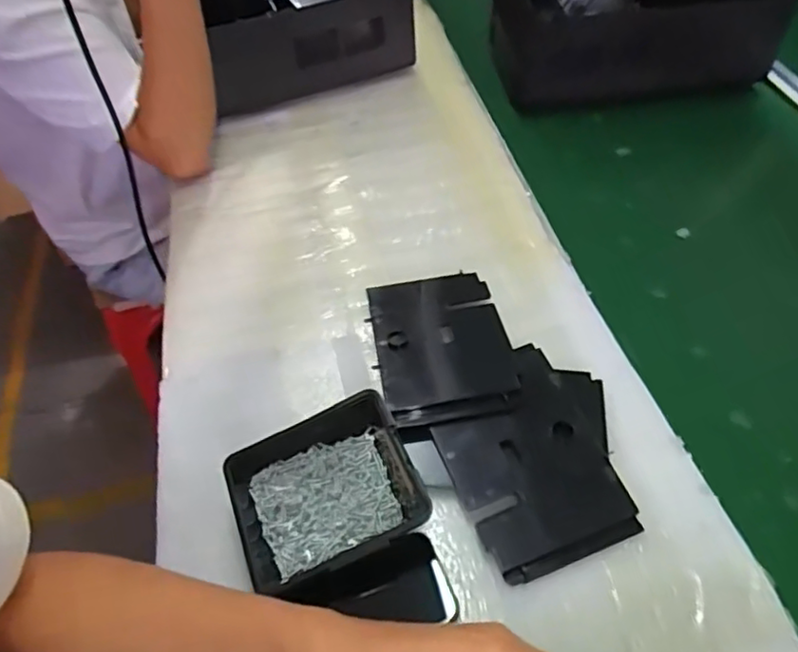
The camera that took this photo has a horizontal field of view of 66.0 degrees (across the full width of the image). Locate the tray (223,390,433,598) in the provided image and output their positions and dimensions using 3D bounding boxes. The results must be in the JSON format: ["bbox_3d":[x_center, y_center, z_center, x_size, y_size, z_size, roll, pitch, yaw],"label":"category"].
[{"bbox_3d":[-0.058,0.135,0.487,0.139,0.061,0.119,-18,52,-11],"label":"tray"}]

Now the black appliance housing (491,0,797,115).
[{"bbox_3d":[0.322,-0.427,0.860,0.356,0.141,0.175,-8,51,-3],"label":"black appliance housing"}]

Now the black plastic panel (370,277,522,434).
[{"bbox_3d":[0.039,0.013,0.594,0.122,0.032,0.185,-8,51,-3],"label":"black plastic panel"}]

